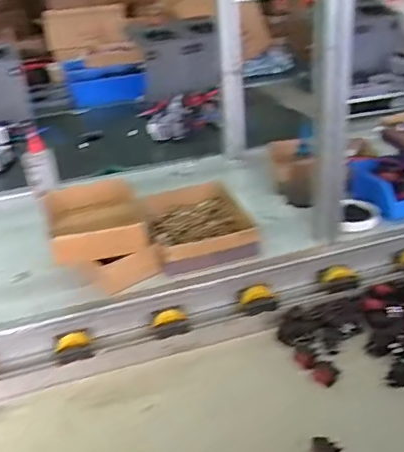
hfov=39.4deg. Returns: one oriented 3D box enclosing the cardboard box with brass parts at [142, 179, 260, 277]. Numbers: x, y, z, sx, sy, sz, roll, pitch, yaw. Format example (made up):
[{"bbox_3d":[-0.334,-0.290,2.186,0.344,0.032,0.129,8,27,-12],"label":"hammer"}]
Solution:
[{"bbox_3d":[-0.008,0.000,0.971,0.175,0.077,0.168,-13,29,-15],"label":"cardboard box with brass parts"}]

